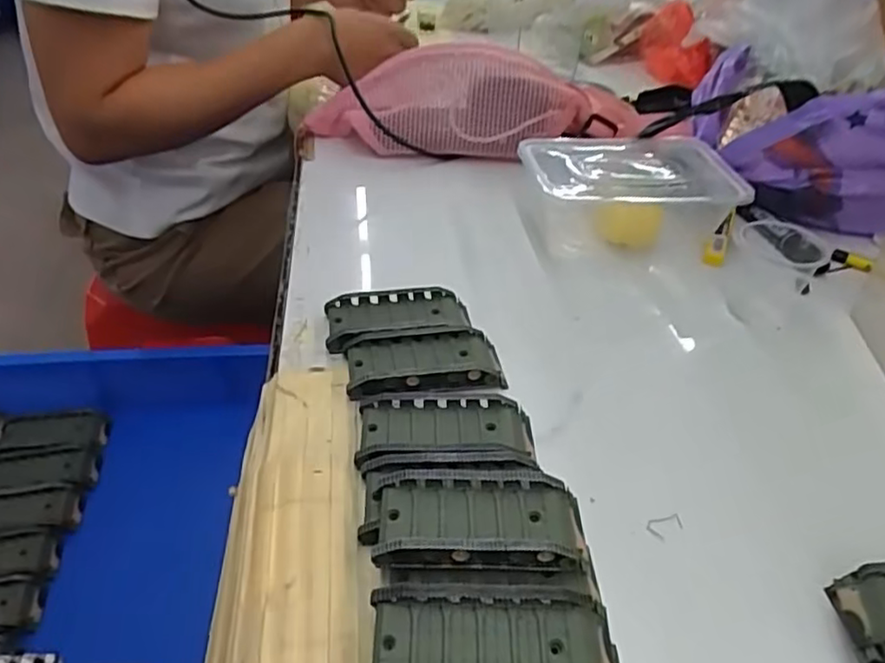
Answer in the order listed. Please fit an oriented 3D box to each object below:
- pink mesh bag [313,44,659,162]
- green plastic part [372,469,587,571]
[{"bbox_3d":[0.033,-0.228,0.662,0.329,0.088,0.086,2,39,-3],"label":"pink mesh bag"},{"bbox_3d":[0.018,0.092,0.315,0.096,0.029,0.047,1,39,-2],"label":"green plastic part"}]

